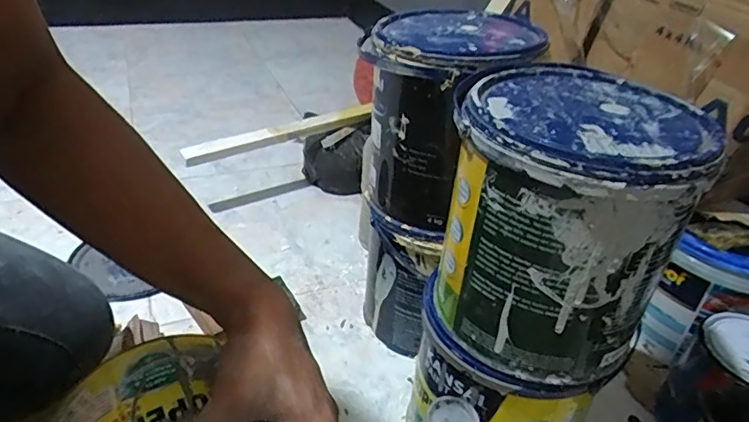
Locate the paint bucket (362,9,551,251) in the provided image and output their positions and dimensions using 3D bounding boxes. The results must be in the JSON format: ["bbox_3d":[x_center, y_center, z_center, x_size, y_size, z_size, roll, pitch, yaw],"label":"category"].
[{"bbox_3d":[0.080,-0.096,0.584,0.168,0.207,0.172,16,35,17],"label":"paint bucket"}]

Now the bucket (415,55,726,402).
[{"bbox_3d":[0.150,0.012,0.435,0.170,0.205,0.180,21,37,23],"label":"bucket"}]

